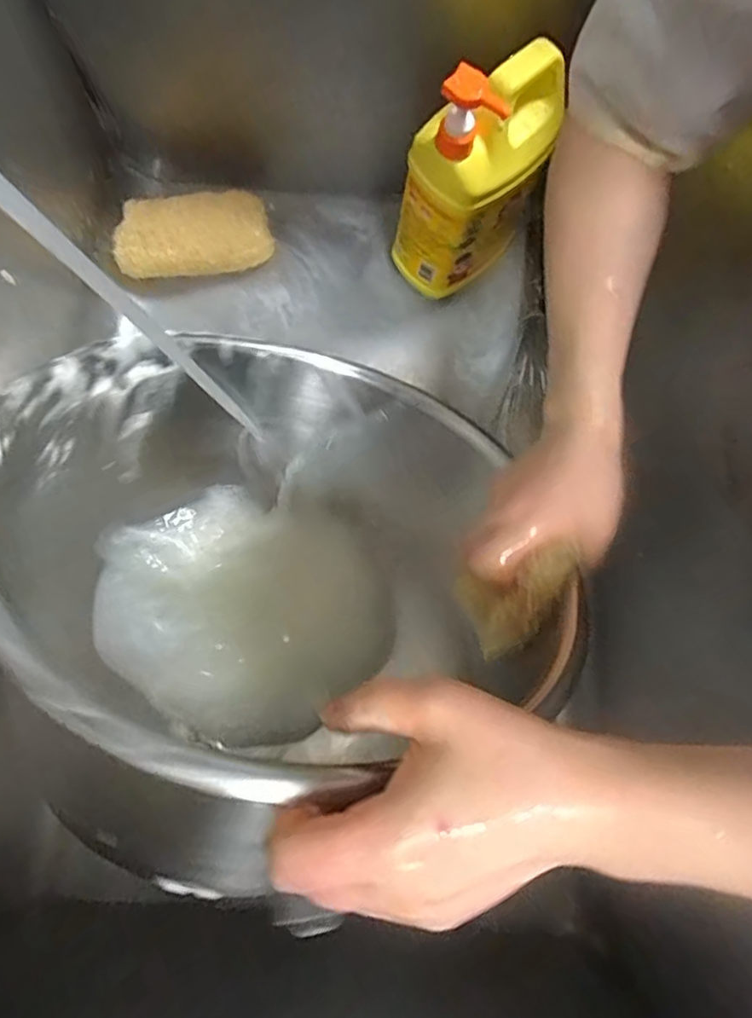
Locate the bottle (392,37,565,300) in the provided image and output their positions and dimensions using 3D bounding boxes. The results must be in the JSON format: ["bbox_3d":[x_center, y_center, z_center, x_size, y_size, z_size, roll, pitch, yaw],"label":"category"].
[{"bbox_3d":[0.100,-0.320,0.580,0.150,0.249,0.081,-36,81,-8],"label":"bottle"}]

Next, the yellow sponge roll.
[{"bbox_3d":[-0.205,-0.309,0.672,0.165,0.056,0.083,-14,78,-4],"label":"yellow sponge roll"}]

